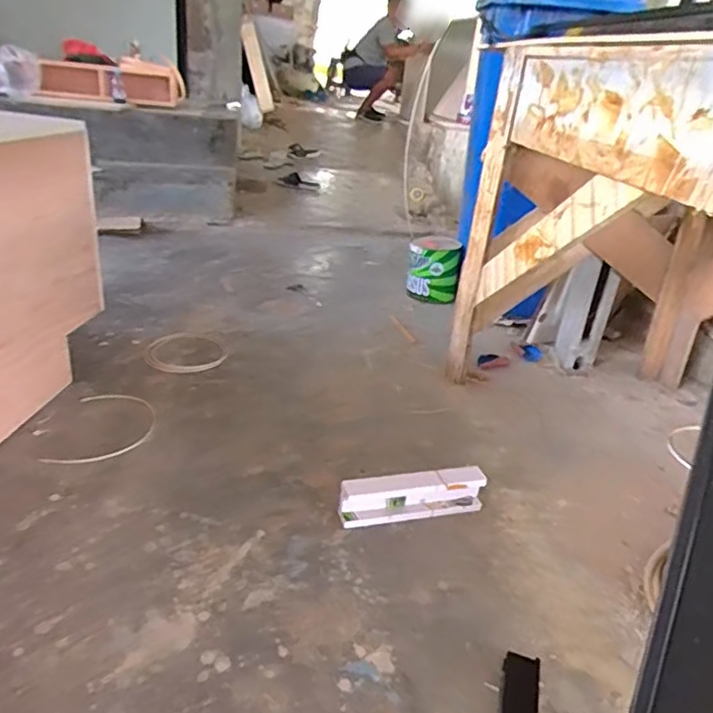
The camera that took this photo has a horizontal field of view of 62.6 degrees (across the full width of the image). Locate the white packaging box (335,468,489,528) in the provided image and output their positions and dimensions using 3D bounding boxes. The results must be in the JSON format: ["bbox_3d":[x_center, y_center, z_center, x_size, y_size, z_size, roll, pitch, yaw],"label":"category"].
[{"bbox_3d":[0.106,0.260,1.106,0.277,0.075,0.055,-3,28,-17],"label":"white packaging box"}]

